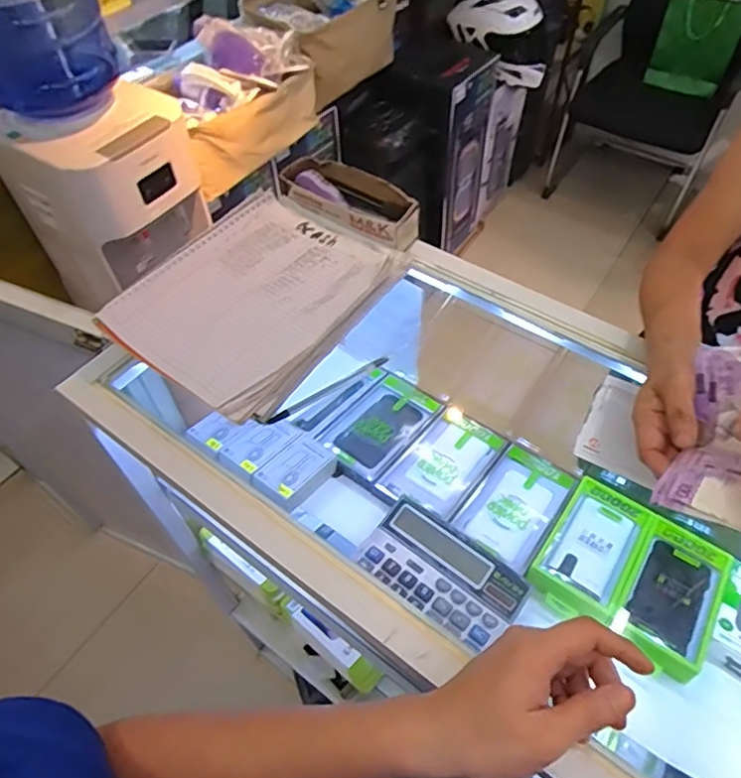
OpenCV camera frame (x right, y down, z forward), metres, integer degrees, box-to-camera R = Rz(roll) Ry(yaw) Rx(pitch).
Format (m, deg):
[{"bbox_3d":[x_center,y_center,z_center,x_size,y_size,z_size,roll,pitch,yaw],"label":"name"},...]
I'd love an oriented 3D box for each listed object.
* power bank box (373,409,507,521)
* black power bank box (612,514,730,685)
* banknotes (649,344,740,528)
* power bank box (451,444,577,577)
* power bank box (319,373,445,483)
[{"bbox_3d":[0.104,0.105,0.807,0.105,0.022,0.174,31,61,23],"label":"power bank box"},{"bbox_3d":[0.357,0.240,0.676,0.095,0.023,0.185,29,46,22],"label":"black power bank box"},{"bbox_3d":[0.259,0.035,0.422,0.070,0.055,0.146,25,67,20],"label":"banknotes"},{"bbox_3d":[0.194,0.150,0.759,0.106,0.020,0.193,26,47,27],"label":"power bank box"},{"bbox_3d":[0.013,0.056,0.845,0.104,0.033,0.194,29,46,24],"label":"power bank box"}]

